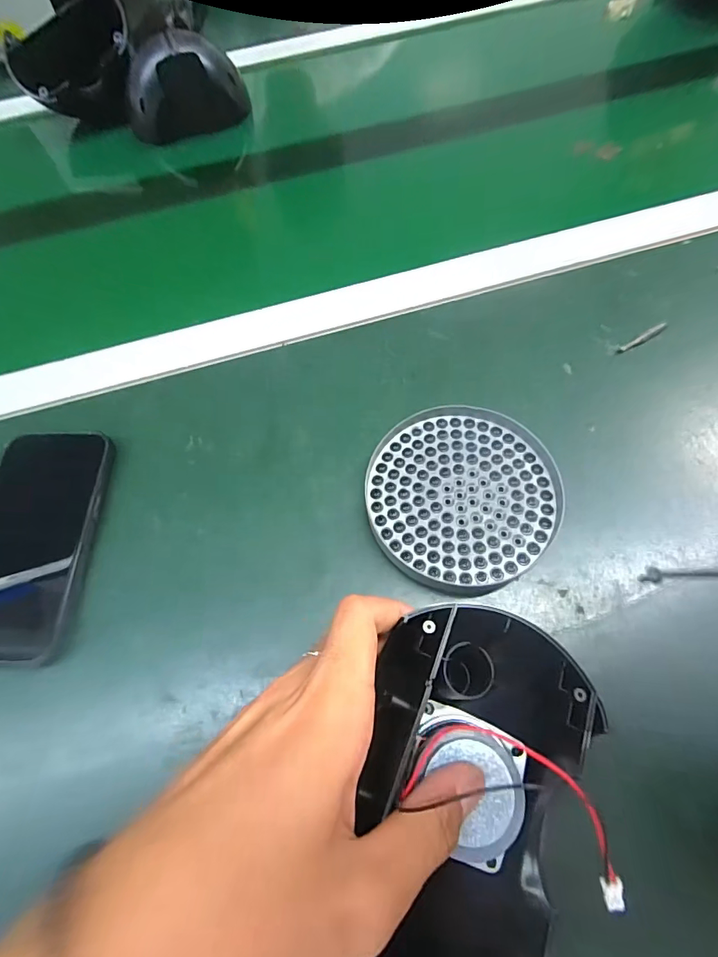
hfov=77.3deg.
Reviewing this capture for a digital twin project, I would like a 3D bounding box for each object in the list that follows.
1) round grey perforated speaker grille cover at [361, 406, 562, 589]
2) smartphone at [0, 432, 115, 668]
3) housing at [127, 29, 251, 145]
[{"bbox_3d":[0.062,0.009,0.279,0.113,0.019,0.113,-29,66,-9],"label":"round grey perforated speaker grille cover"},{"bbox_3d":[-0.203,0.037,0.278,0.074,0.008,0.144,-2,65,4],"label":"smartphone"},{"bbox_3d":[-0.184,-0.413,0.469,0.125,0.063,0.069,-17,65,-4],"label":"housing"}]

